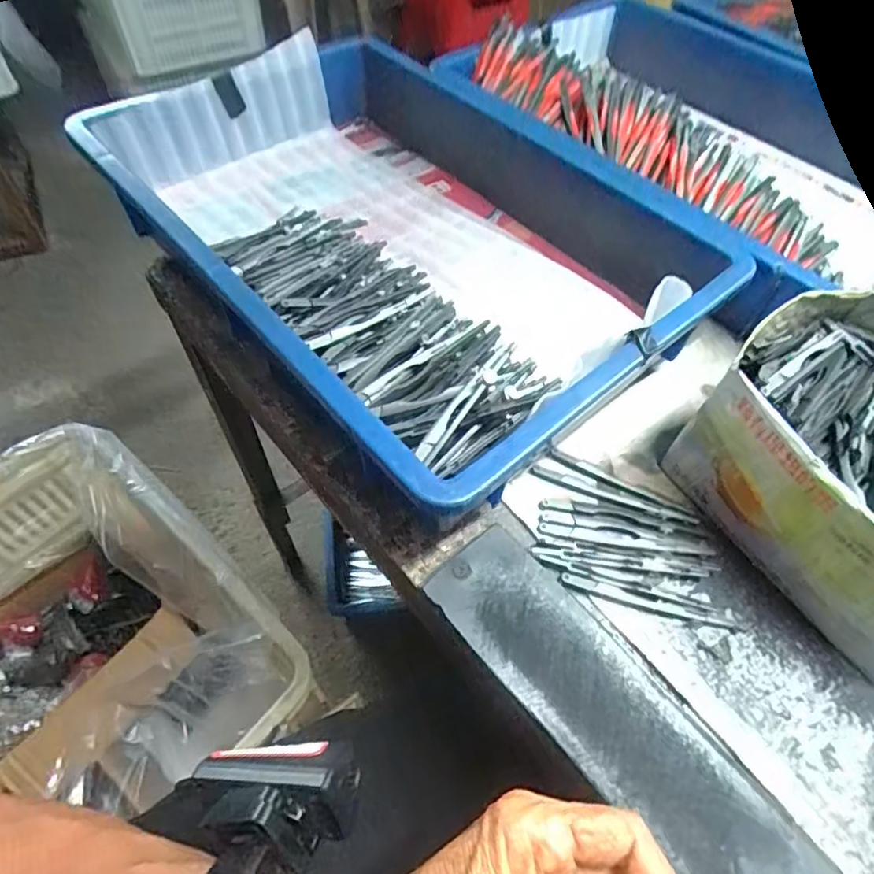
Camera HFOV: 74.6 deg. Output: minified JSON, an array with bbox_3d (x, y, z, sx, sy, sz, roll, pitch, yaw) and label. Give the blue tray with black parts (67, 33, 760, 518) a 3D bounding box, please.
[{"bbox_3d":[-0.031,-0.153,0.427,0.292,0.082,0.416,-36,65,-24],"label":"blue tray with black parts"}]

